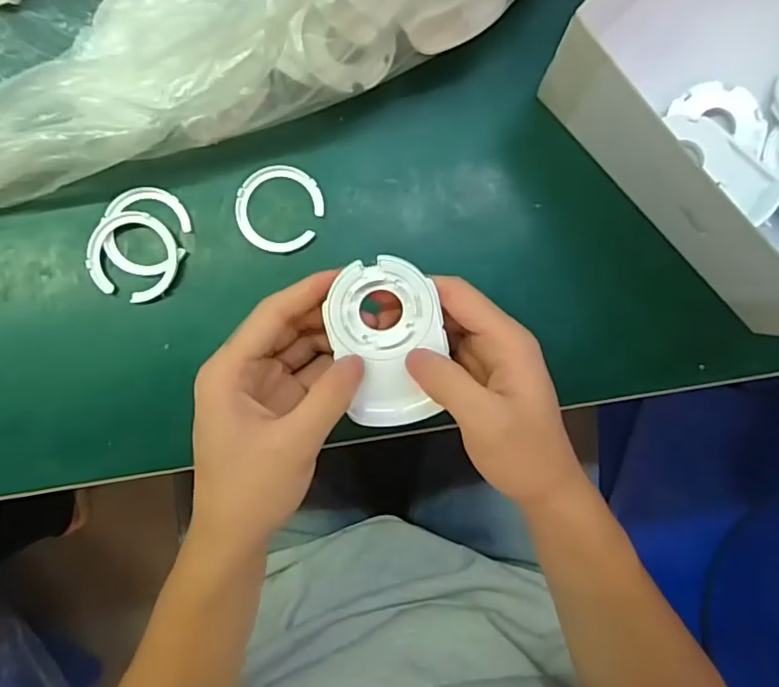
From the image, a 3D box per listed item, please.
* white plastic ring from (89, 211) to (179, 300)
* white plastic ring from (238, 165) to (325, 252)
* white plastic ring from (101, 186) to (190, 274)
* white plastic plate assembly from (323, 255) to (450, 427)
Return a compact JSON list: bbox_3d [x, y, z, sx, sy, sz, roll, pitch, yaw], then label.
[{"bbox_3d":[-0.149,-0.051,0.337,0.052,0.008,0.049,0,86,-3],"label":"white plastic ring"},{"bbox_3d":[-0.065,-0.080,0.344,0.050,0.005,0.050,0,86,-3],"label":"white plastic ring"},{"bbox_3d":[-0.142,-0.066,0.339,0.046,0.005,0.050,0,86,-3],"label":"white plastic ring"},{"bbox_3d":[0.001,0.000,0.287,0.054,0.005,0.084,-11,106,2],"label":"white plastic plate assembly"}]

